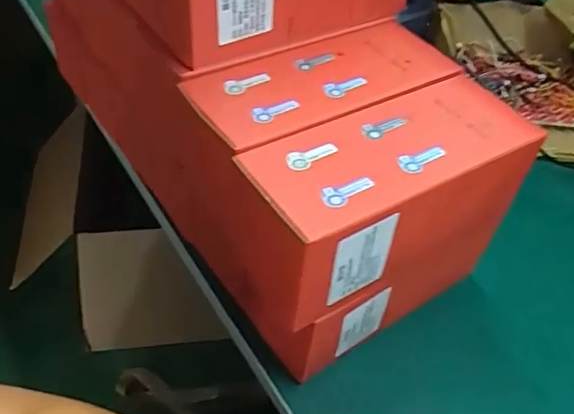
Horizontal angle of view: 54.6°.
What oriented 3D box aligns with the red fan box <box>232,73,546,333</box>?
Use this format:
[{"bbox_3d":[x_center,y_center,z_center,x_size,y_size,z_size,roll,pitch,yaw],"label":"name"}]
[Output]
[{"bbox_3d":[0.059,-0.006,0.349,0.189,0.083,0.081,-23,54,-24],"label":"red fan box"}]

